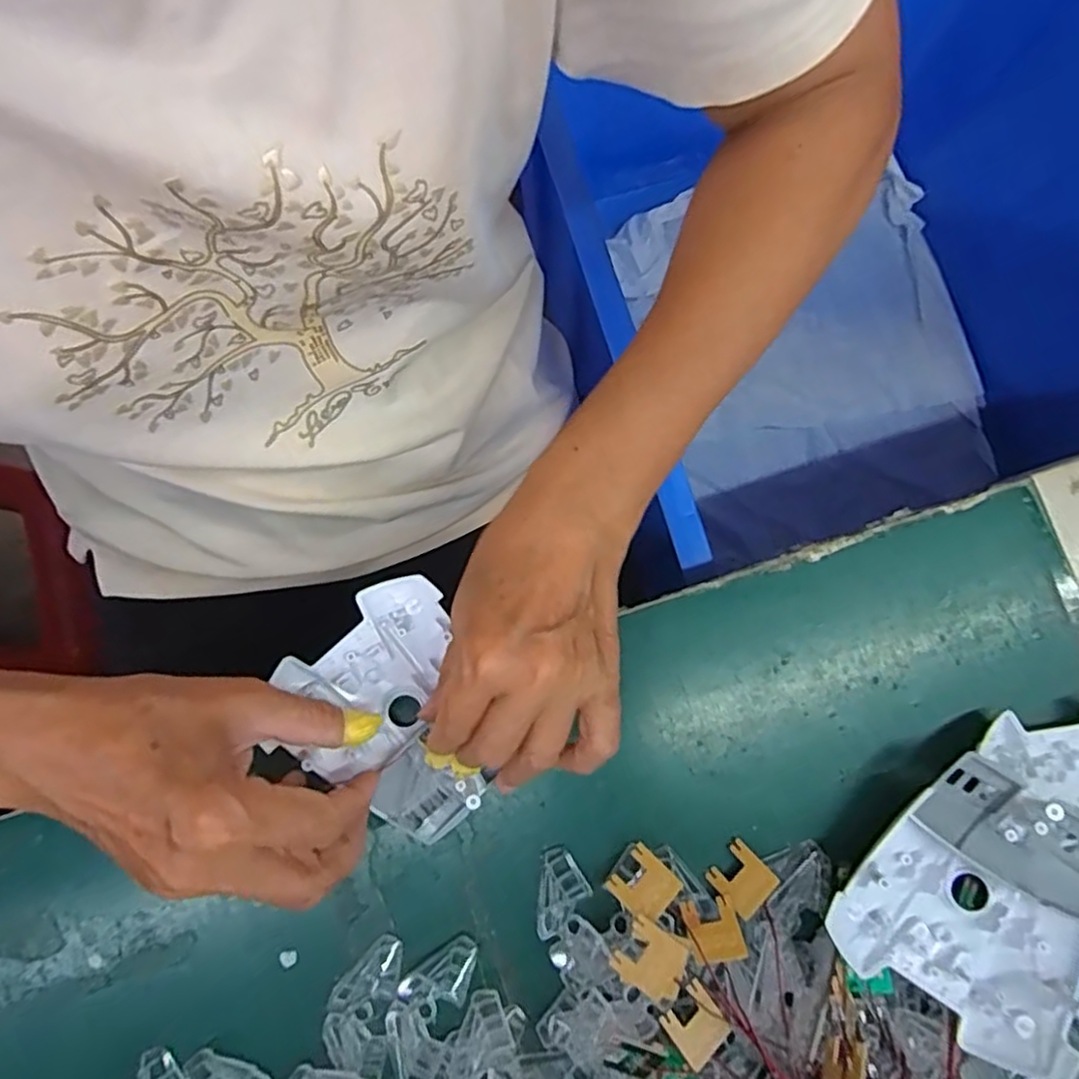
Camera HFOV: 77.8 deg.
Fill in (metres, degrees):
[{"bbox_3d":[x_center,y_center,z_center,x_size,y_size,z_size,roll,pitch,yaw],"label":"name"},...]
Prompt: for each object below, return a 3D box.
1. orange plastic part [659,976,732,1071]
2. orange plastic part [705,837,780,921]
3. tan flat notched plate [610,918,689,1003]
[{"bbox_3d":[0.069,0.213,0.294,0.024,0.004,0.025,-34,72,-19],"label":"orange plastic part"},{"bbox_3d":[0.096,0.161,0.318,0.024,0.004,0.026,-43,53,-8],"label":"orange plastic part"},{"bbox_3d":[0.048,0.180,0.287,0.028,0.004,0.024,28,83,7],"label":"tan flat notched plate"}]

